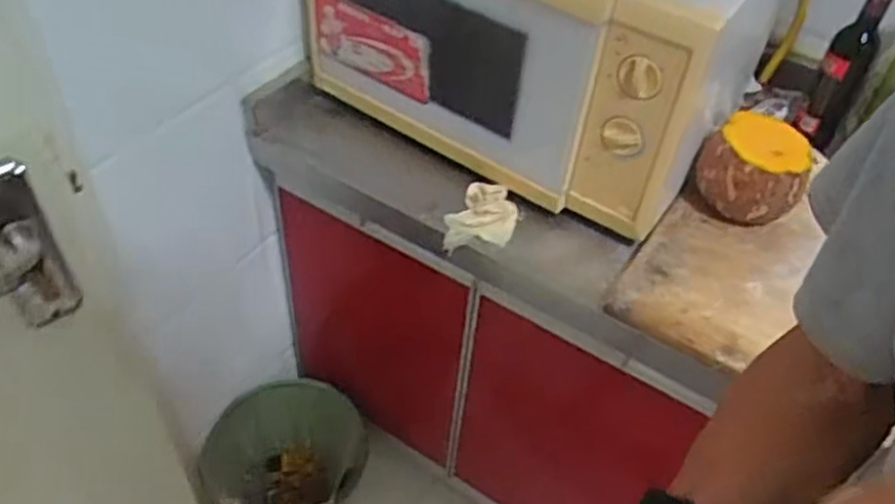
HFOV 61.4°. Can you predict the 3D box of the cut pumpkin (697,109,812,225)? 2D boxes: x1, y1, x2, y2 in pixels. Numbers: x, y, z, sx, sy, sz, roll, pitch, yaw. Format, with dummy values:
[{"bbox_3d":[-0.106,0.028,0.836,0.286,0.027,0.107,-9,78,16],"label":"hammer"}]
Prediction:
[{"bbox_3d":[0.364,-0.095,0.912,0.119,0.102,0.108,19,48,12],"label":"cut pumpkin"}]

